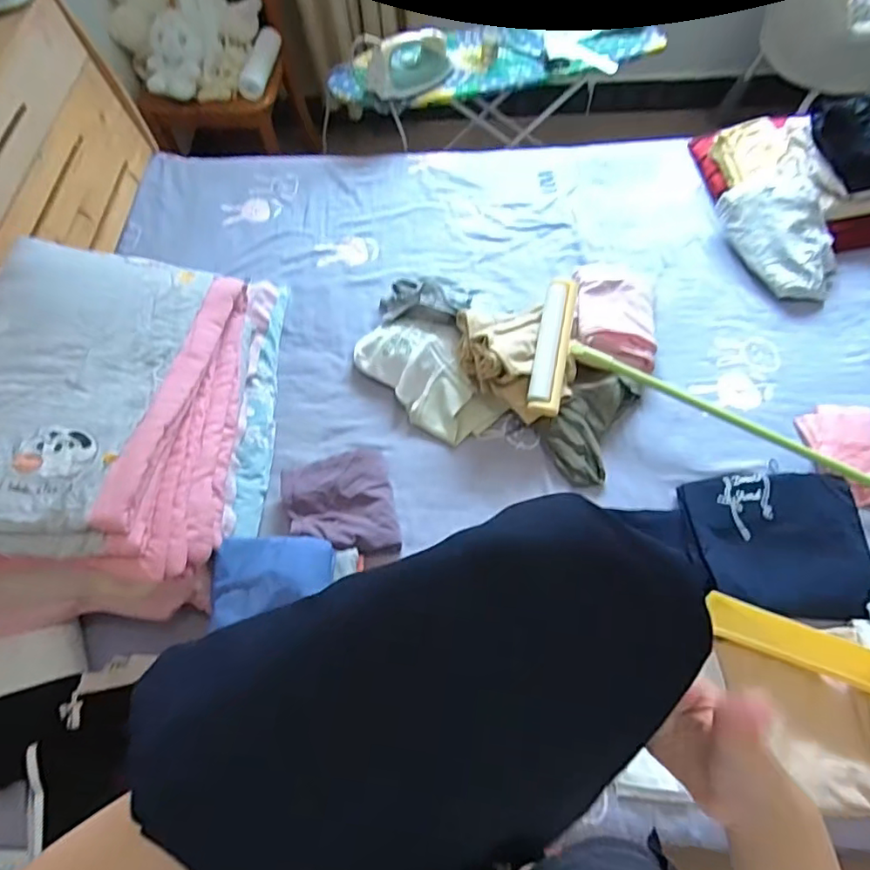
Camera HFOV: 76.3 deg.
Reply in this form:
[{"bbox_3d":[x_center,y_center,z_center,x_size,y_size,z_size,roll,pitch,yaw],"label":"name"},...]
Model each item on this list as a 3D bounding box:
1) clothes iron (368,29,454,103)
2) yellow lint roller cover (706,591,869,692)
[{"bbox_3d":[-0.063,-0.929,1.407,0.216,0.119,0.109,-9,61,-1],"label":"clothes iron"},{"bbox_3d":[0.548,0.314,0.844,0.254,0.037,0.059,19,64,13],"label":"yellow lint roller cover"}]

